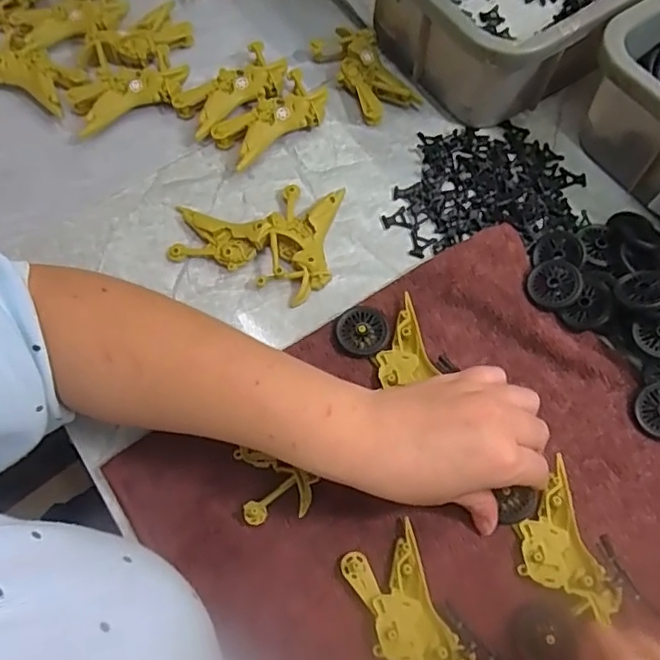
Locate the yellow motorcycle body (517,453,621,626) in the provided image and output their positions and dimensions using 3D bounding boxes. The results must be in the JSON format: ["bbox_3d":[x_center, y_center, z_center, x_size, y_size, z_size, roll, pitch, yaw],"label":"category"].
[{"bbox_3d":[0.137,0.129,0.362,0.047,0.009,0.086,-14,68,-5],"label":"yellow motorcycle body"}]

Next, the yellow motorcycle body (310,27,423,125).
[{"bbox_3d":[0.031,-0.224,0.514,0.051,0.024,0.096,-28,70,-10],"label":"yellow motorcycle body"}]

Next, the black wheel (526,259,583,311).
[{"bbox_3d":[0.163,-0.033,0.431,0.037,0.006,0.037,-6,70,16],"label":"black wheel"}]

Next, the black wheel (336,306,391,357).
[{"bbox_3d":[0.023,0.002,0.422,0.037,0.012,0.038,0,68,1],"label":"black wheel"}]

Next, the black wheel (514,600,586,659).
[{"bbox_3d":[0.124,0.176,0.340,0.034,0.008,0.035,0,68,1],"label":"black wheel"}]

